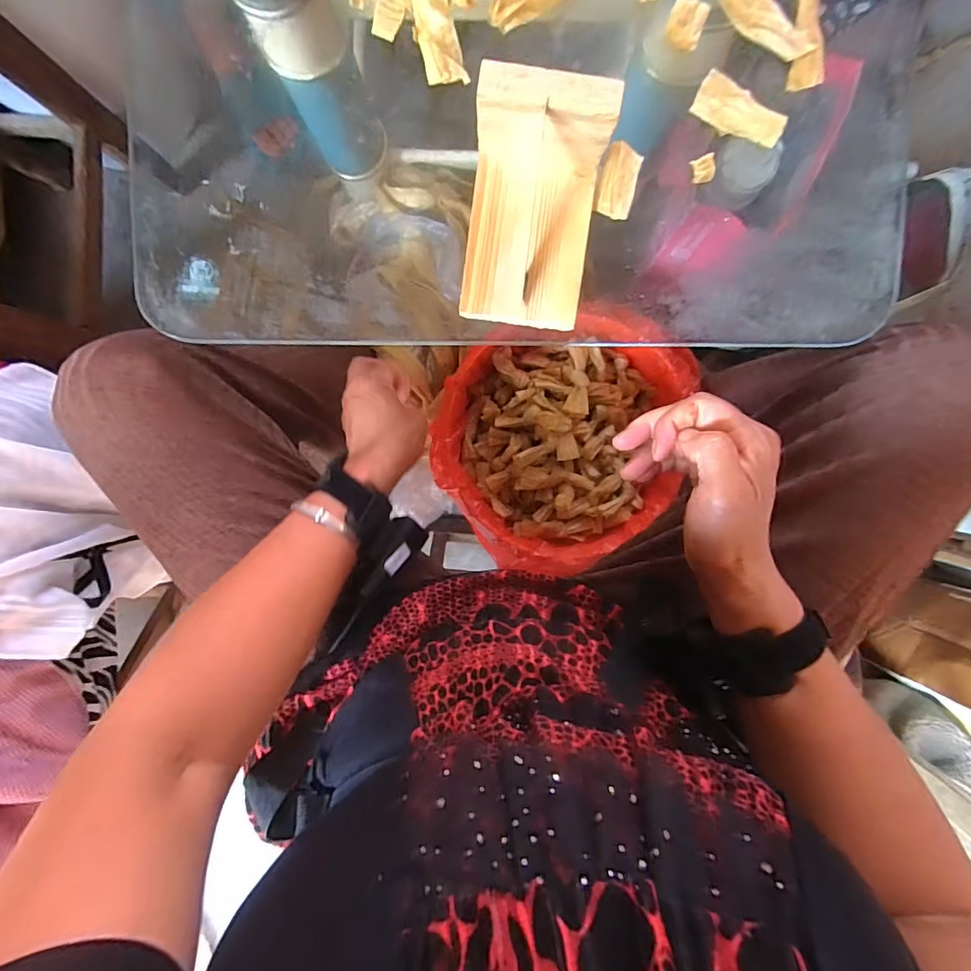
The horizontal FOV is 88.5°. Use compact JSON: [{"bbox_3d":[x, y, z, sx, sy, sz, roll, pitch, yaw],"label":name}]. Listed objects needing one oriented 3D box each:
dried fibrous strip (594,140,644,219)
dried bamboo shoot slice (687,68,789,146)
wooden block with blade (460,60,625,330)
[{"bbox_3d":[0.083,-0.191,0.312,0.023,0.008,0.040,13,95,0],"label":"dried fibrous strip"},{"bbox_3d":[0.156,-0.228,0.307,0.056,0.007,0.022,26,127,-6],"label":"dried bamboo shoot slice"},{"bbox_3d":[0.027,-0.157,0.287,0.073,0.062,0.110,7,95,1],"label":"wooden block with blade"}]

